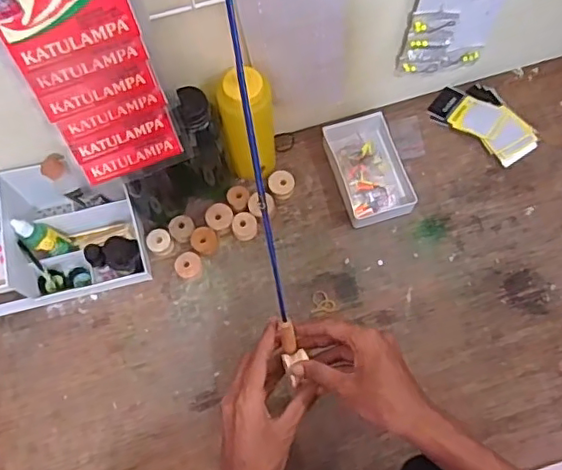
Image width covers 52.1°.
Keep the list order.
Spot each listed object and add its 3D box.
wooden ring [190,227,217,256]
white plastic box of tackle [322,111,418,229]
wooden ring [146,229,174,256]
[{"bbox_3d":[-0.099,0.008,0.739,0.033,0.012,0.034,0,70,1],"label":"wooden ring"},{"bbox_3d":[0.116,-0.087,0.753,0.091,0.030,0.141,-19,71,-5],"label":"white plastic box of tackle"},{"bbox_3d":[-0.156,0.009,0.738,0.030,0.010,0.032,-29,72,-9],"label":"wooden ring"}]

